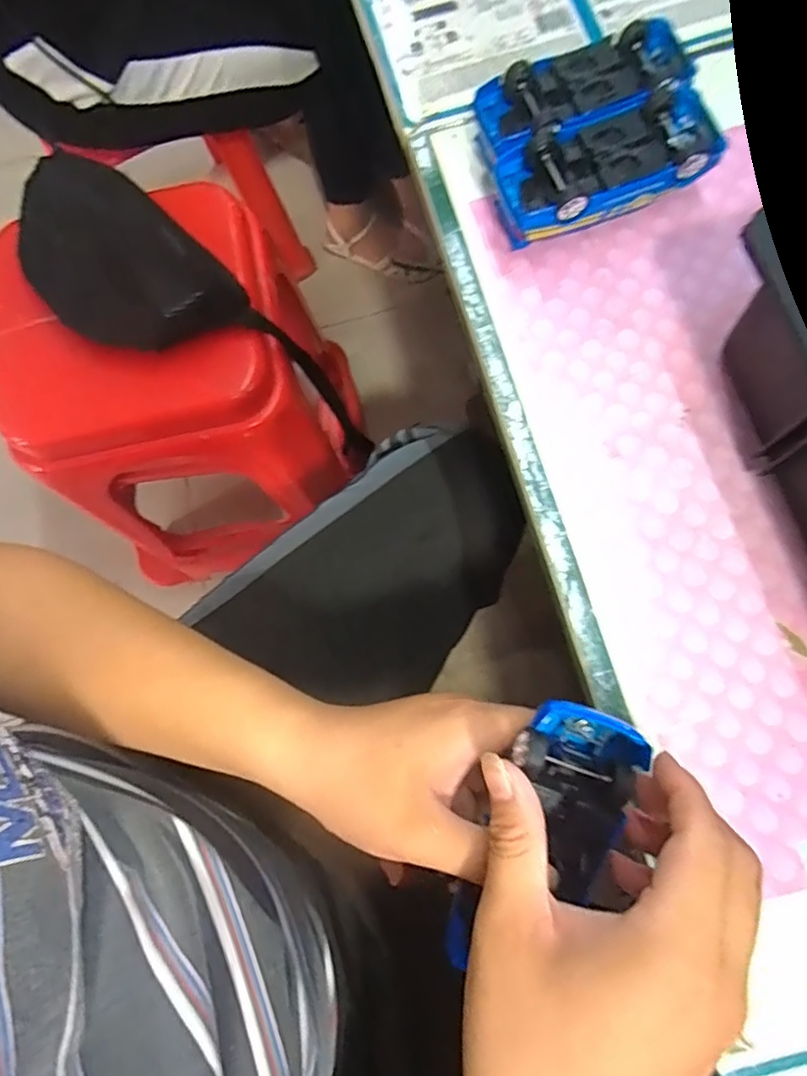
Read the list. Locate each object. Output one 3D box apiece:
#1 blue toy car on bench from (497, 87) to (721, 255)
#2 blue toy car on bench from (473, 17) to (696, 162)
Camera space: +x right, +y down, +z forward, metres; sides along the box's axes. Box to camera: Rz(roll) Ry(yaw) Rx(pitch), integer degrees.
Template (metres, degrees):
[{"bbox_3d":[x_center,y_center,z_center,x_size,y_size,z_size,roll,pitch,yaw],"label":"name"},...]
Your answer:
[{"bbox_3d":[0.127,-0.229,0.374,0.147,0.042,0.063,-21,76,-4],"label":"blue toy car on bench"},{"bbox_3d":[0.114,-0.282,0.390,0.142,0.046,0.061,-21,76,-4],"label":"blue toy car on bench"}]

